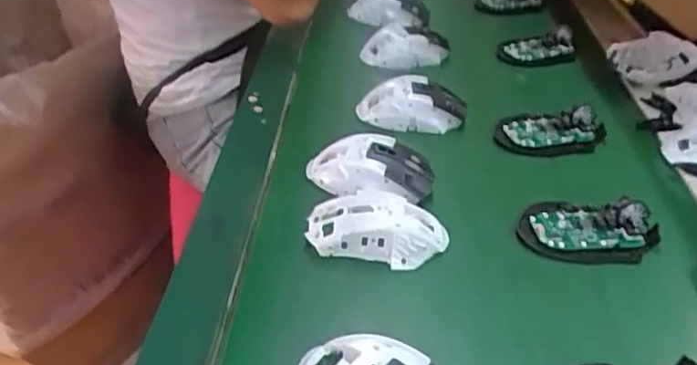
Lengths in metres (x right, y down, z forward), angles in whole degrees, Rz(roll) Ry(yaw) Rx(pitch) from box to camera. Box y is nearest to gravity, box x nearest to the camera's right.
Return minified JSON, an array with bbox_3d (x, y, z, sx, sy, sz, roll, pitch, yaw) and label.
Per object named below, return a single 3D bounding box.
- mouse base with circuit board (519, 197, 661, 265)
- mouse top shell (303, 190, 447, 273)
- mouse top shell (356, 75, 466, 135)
[{"bbox_3d":[0.205,0.037,0.515,0.112,0.029,0.058,6,38,6],"label":"mouse base with circuit board"},{"bbox_3d":[0.023,0.040,0.507,0.111,0.049,0.055,8,38,9],"label":"mouse top shell"},{"bbox_3d":[0.068,-0.083,0.674,0.122,0.040,0.068,1,37,-1],"label":"mouse top shell"}]

